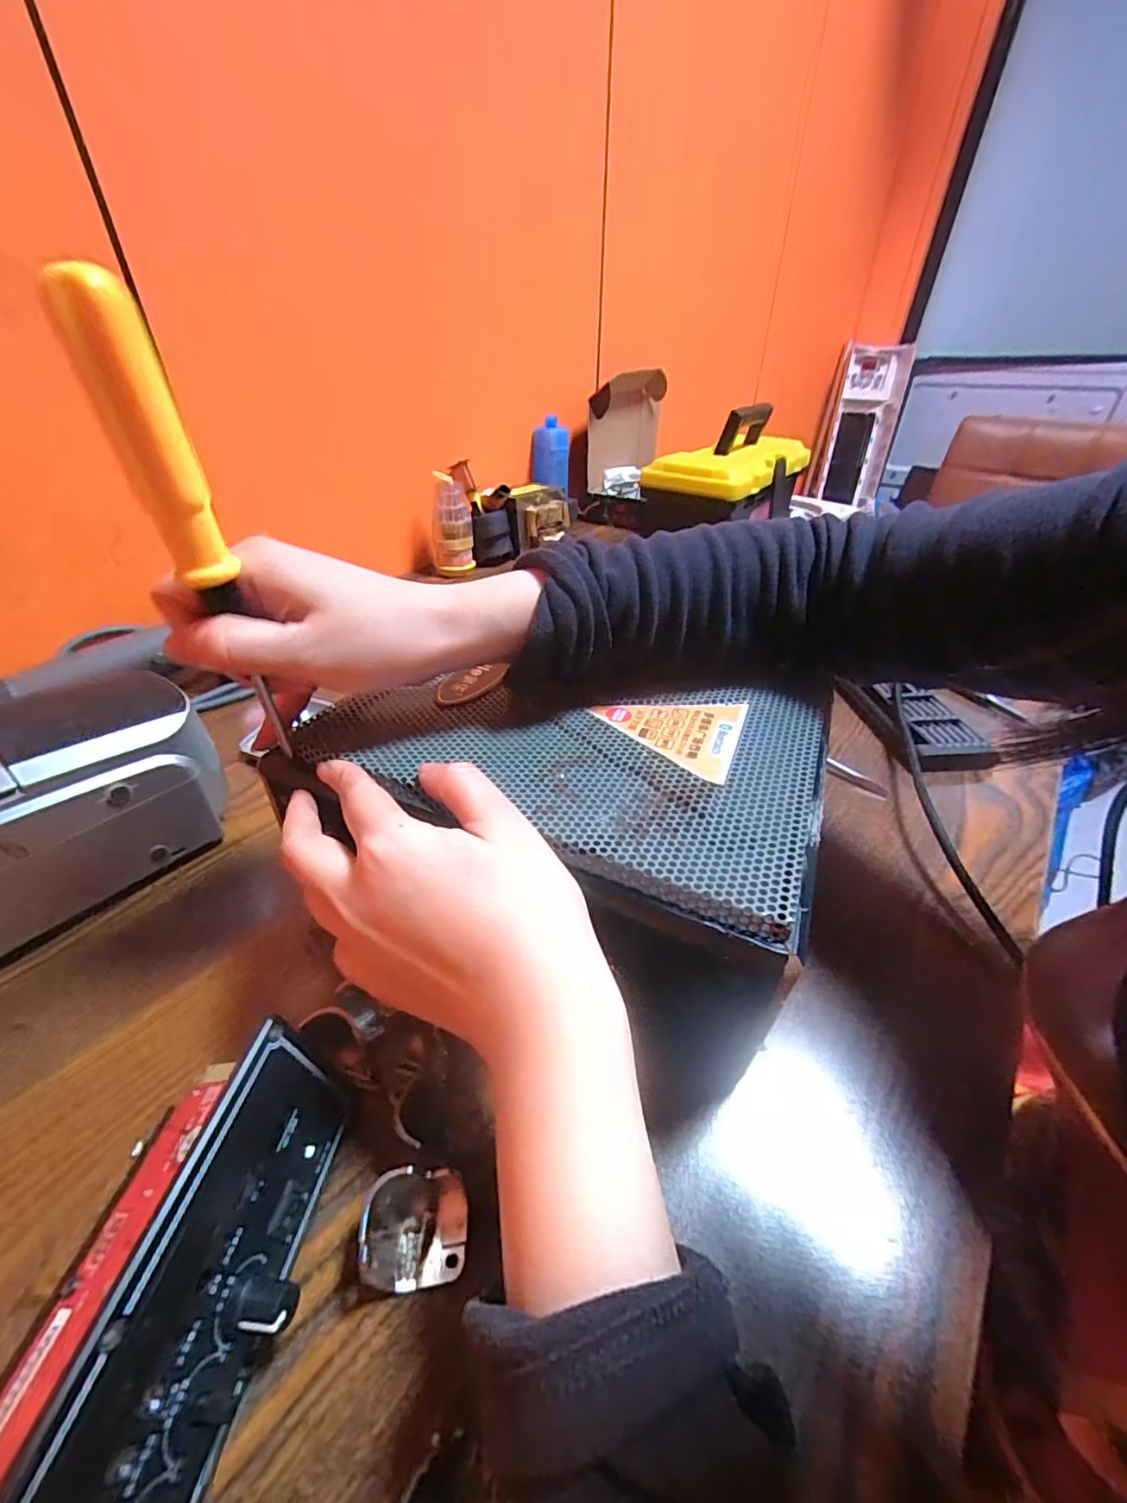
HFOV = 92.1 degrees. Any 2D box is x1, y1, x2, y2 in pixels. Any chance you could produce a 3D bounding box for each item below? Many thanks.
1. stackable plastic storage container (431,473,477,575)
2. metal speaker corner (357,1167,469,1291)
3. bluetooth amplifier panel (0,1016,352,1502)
[{"bbox_3d":[-0.143,-0.291,0.697,0.051,0.110,0.049,-4,37,-6],"label":"stackable plastic storage container"},{"bbox_3d":[-0.052,0.165,0.189,0.036,0.016,0.031,0,35,-2],"label":"metal speaker corner"},{"bbox_3d":[-0.116,0.163,0.149,0.062,0.059,0.149,4,35,4],"label":"bluetooth amplifier panel"}]

